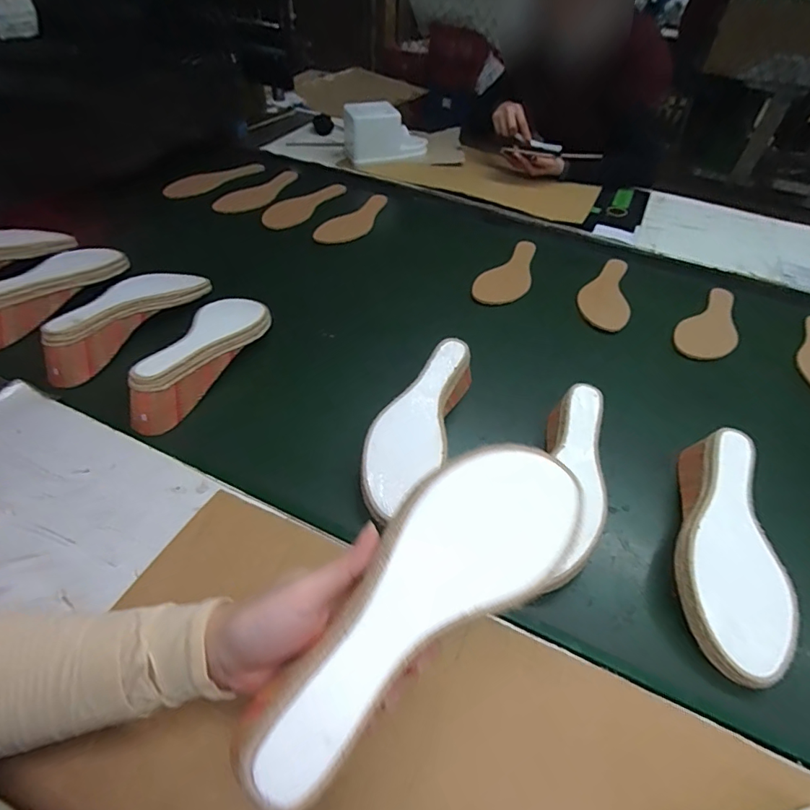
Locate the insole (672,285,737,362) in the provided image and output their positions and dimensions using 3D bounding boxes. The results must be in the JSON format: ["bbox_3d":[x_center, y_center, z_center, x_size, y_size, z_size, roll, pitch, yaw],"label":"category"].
[{"bbox_3d":[0.499,-0.129,0.749,0.221,0.005,0.079,-35,61,-30],"label":"insole"}]

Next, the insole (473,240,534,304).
[{"bbox_3d":[0.191,-0.231,0.819,0.078,0.005,0.225,32,52,18],"label":"insole"}]

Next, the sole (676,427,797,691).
[{"bbox_3d":[0.309,0.129,0.445,0.087,0.077,0.230,20,46,14],"label":"sole"}]

